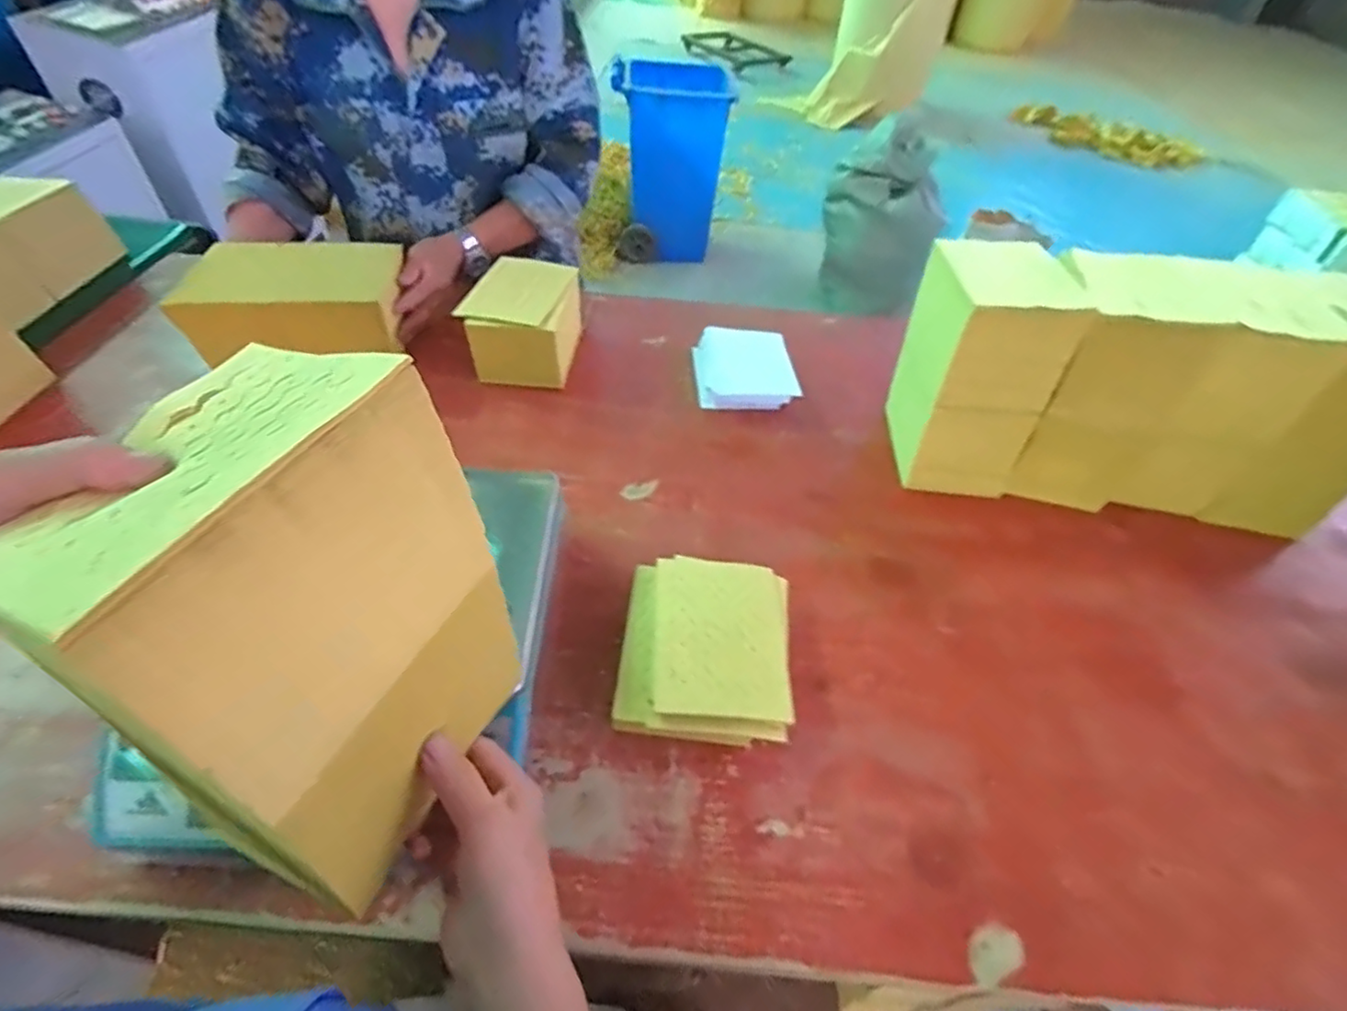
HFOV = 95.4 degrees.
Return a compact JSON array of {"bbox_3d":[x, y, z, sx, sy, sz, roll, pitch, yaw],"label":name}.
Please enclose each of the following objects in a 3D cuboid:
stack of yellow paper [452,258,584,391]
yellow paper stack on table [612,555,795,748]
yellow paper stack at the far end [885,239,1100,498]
[{"bbox_3d":[-0.208,-0.249,0.860,0.135,0.121,0.171,8,48,3],"label":"stack of yellow paper"},{"bbox_3d":[0.028,0.131,0.564,0.147,0.044,0.169,6,48,1],"label":"yellow paper stack on table"},{"bbox_3d":[0.346,-0.159,0.723,0.132,0.234,0.182,7,48,1],"label":"yellow paper stack at the far end"}]

